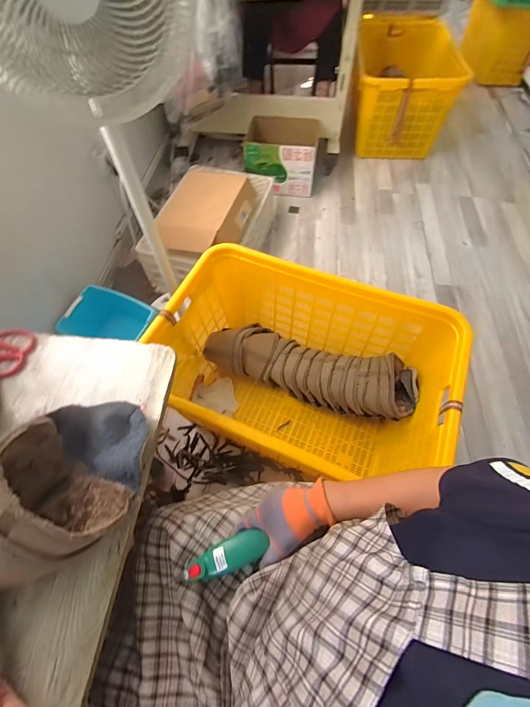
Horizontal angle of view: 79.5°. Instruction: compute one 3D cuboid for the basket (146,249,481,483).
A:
[{"bbox_3d":[0.117,0.041,0.973,0.726,0.409,0.430,13,60,11],"label":"basket"}]

